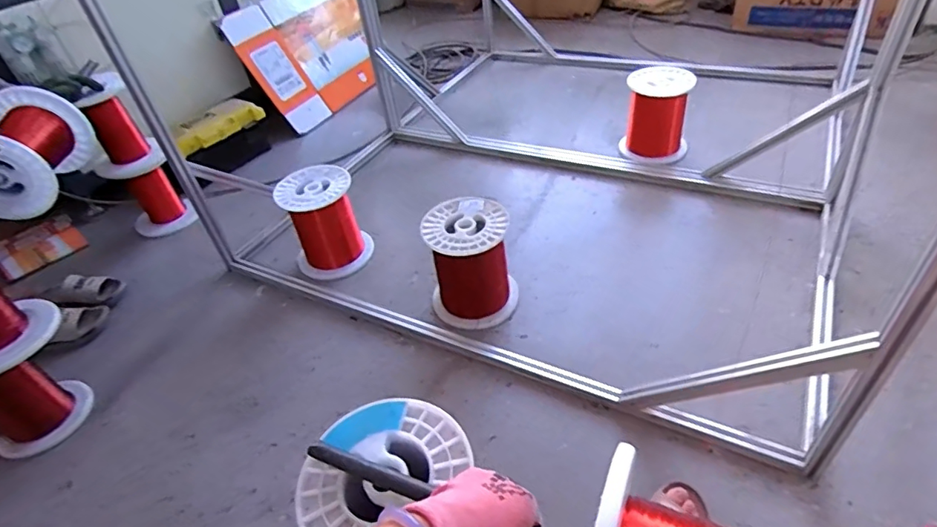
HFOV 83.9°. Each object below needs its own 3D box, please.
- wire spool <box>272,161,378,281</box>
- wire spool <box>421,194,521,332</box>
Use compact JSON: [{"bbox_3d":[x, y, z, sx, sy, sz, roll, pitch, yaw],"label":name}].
[{"bbox_3d":[-0.399,-0.112,1.454,0.211,0.235,0.180,-23,45,-16],"label":"wire spool"},{"bbox_3d":[0.008,0.005,1.240,0.198,0.248,0.203,-4,43,4],"label":"wire spool"}]

